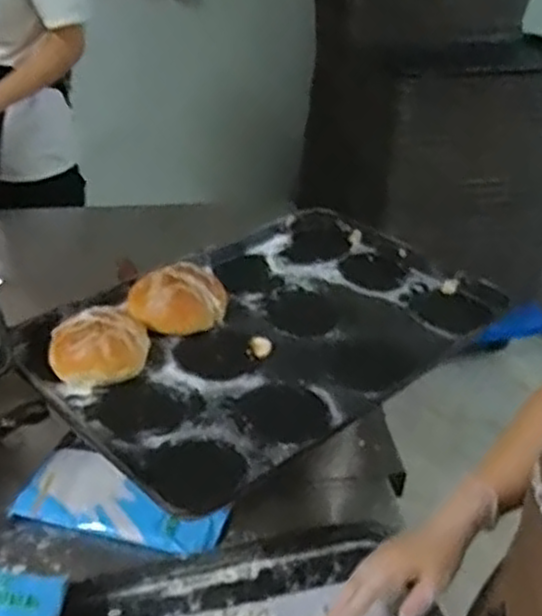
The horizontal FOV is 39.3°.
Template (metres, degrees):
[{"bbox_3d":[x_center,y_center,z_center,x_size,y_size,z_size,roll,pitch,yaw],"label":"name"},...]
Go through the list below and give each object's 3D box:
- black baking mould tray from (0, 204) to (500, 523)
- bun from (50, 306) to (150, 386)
[{"bbox_3d":[0.003,0.026,1.025,0.405,0.040,0.606,28,41,34],"label":"black baking mould tray"},{"bbox_3d":[-0.211,0.040,0.931,0.119,0.050,0.112,-6,34,-13],"label":"bun"}]

